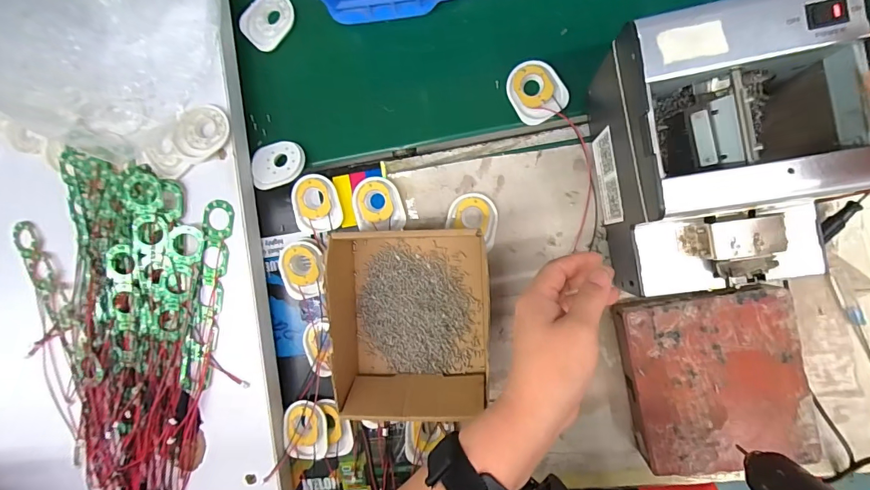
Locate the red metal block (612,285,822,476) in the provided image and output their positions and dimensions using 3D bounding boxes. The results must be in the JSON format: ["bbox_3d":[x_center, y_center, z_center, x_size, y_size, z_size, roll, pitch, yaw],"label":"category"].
[{"bbox_3d":[0.231,0.112,0.365,0.130,0.043,0.146,-11,91,9],"label":"red metal block"}]

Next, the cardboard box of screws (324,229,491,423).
[{"bbox_3d":[-0.020,0.071,0.394,0.143,0.056,0.174,-3,90,3],"label":"cardboard box of screws"}]

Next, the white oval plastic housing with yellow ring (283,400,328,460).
[{"bbox_3d":[-0.131,0.188,0.426,0.046,0.015,0.058,-11,91,9],"label":"white oval plastic housing with yellow ring"}]

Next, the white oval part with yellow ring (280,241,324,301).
[{"bbox_3d":[-0.134,0.026,0.423,0.043,0.013,0.057,7,93,8],"label":"white oval part with yellow ring"}]

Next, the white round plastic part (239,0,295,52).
[{"bbox_3d":[-0.173,-0.233,0.436,0.049,0.004,0.056,43,97,4],"label":"white round plastic part"}]

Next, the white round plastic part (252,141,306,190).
[{"bbox_3d":[-0.161,-0.082,0.432,0.055,0.009,0.044,-16,78,8],"label":"white round plastic part"}]

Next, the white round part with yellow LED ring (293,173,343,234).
[{"bbox_3d":[-0.119,-0.040,0.420,0.044,0.004,0.059,-18,90,9],"label":"white round part with yellow LED ring"}]

